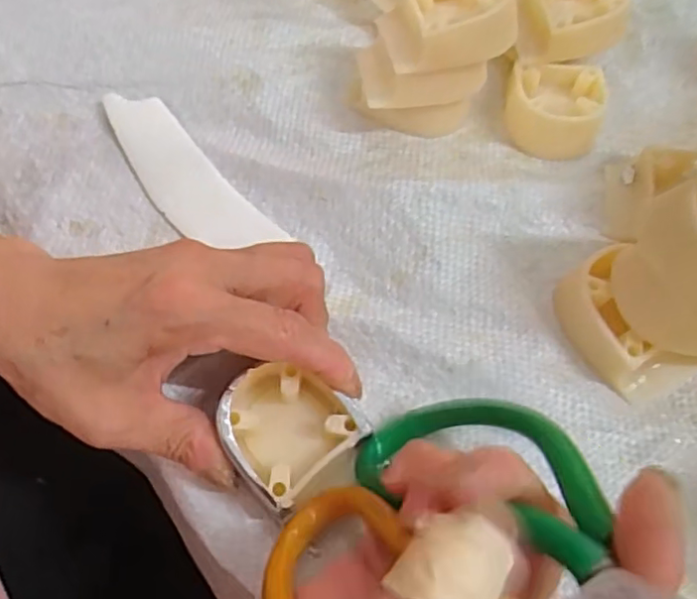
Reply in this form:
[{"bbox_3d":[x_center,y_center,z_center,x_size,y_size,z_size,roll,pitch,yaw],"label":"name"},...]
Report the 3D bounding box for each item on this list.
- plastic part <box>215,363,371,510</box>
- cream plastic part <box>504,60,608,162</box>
[{"bbox_3d":[-0.024,0.047,0.220,0.049,0.017,0.044,37,66,16],"label":"plastic part"},{"bbox_3d":[0.105,-0.100,0.304,0.047,0.022,0.051,16,62,6],"label":"cream plastic part"}]

